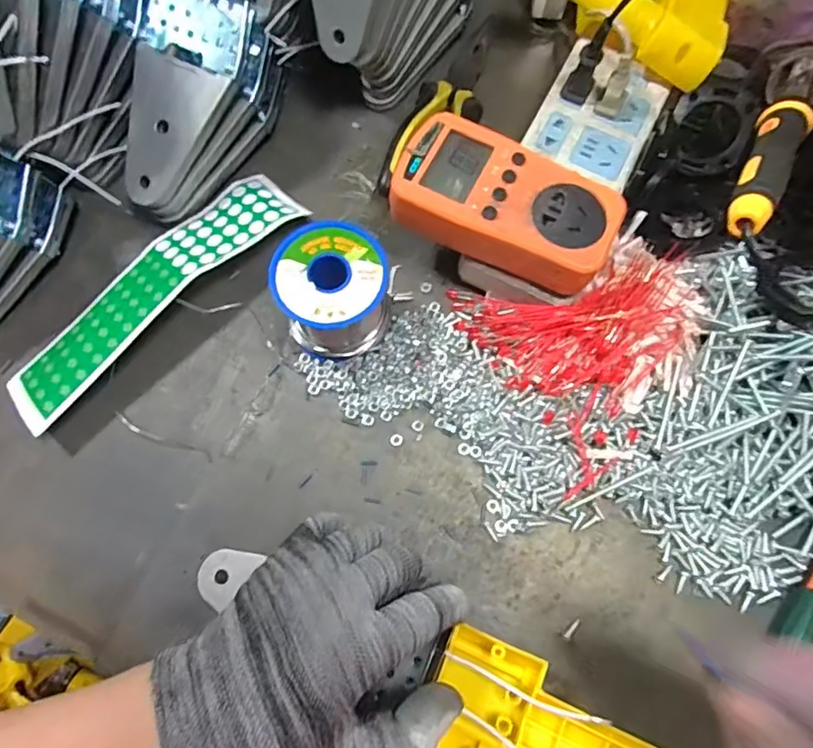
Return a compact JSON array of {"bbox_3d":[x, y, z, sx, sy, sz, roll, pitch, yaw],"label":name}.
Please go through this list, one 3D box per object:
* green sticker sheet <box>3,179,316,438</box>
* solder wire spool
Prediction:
[{"bbox_3d":[-0.164,-0.057,0.358,0.058,0.018,0.216,36,75,30],"label":"green sticker sheet"},{"bbox_3d":[-0.043,-0.049,0.334,0.064,0.058,0.067,0,72,0],"label":"solder wire spool"}]

